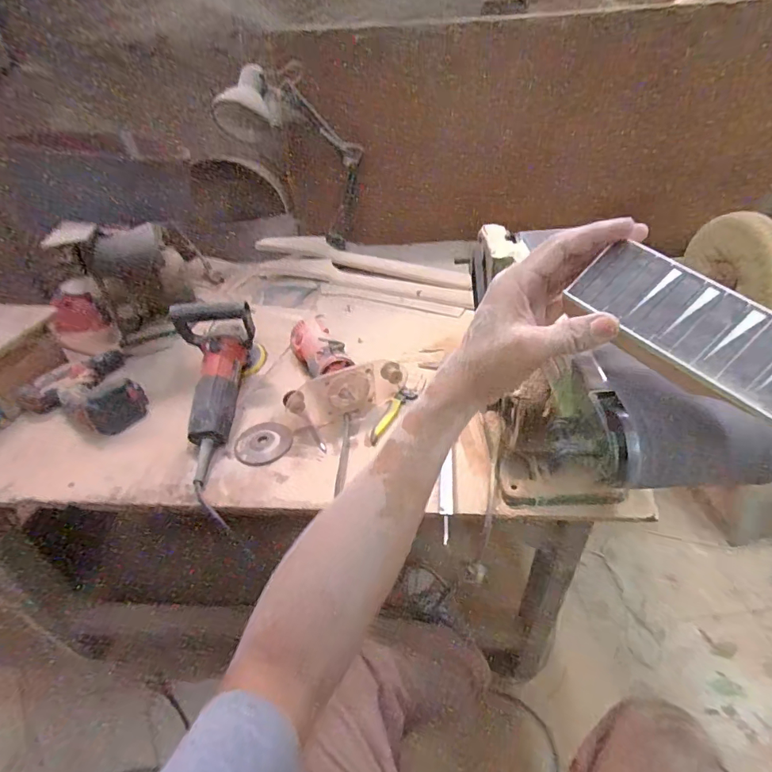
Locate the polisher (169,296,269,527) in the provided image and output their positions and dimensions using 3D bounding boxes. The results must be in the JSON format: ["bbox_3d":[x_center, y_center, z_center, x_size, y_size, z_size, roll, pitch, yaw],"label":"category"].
[{"bbox_3d":[-0.276,0.026,0.730,0.122,0.162,0.374,-5,58,-1],"label":"polisher"}]

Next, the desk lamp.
[{"bbox_3d":[-0.197,-0.562,1.094,0.201,0.410,0.121,-40,40,13],"label":"desk lamp"}]

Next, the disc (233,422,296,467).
[{"bbox_3d":[-0.195,0.089,0.702,0.076,0.010,0.085,15,44,22],"label":"disc"}]

